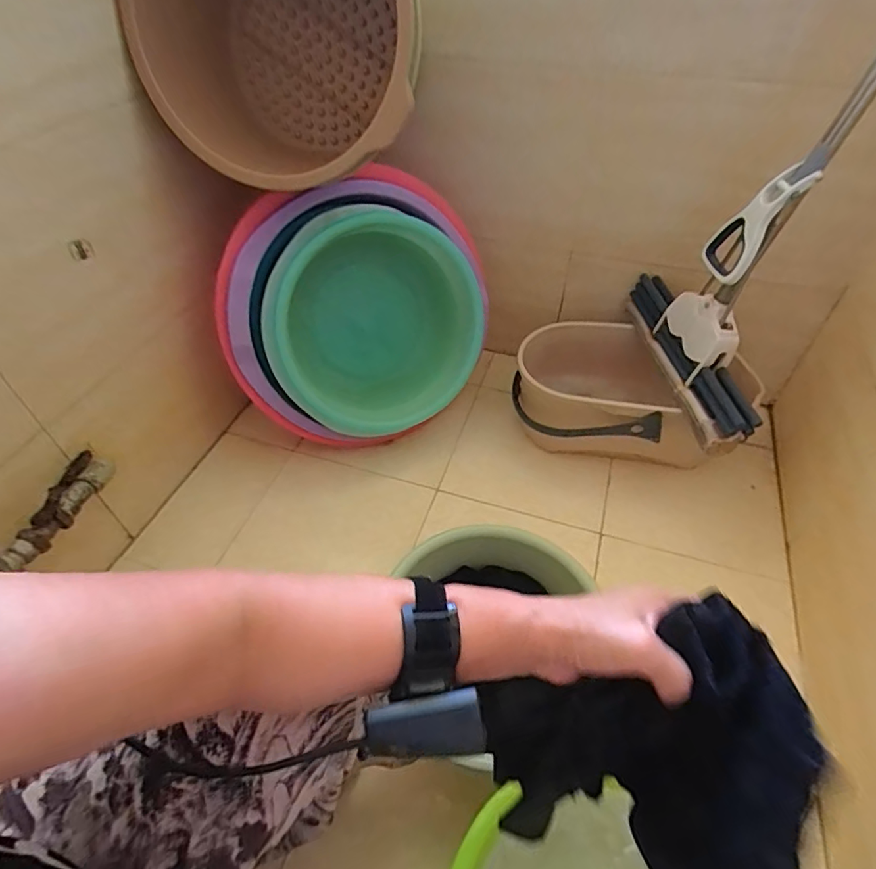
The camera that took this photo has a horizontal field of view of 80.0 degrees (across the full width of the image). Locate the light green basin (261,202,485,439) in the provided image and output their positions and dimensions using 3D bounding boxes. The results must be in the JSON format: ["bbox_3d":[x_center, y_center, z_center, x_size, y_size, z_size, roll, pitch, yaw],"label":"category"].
[{"bbox_3d":[-0.112,-0.205,0.962,0.386,0.393,0.130,-9,27,-5],"label":"light green basin"}]

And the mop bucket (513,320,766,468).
[{"bbox_3d":[0.339,-0.066,1.018,0.371,0.184,0.247,0,47,-4],"label":"mop bucket"}]

